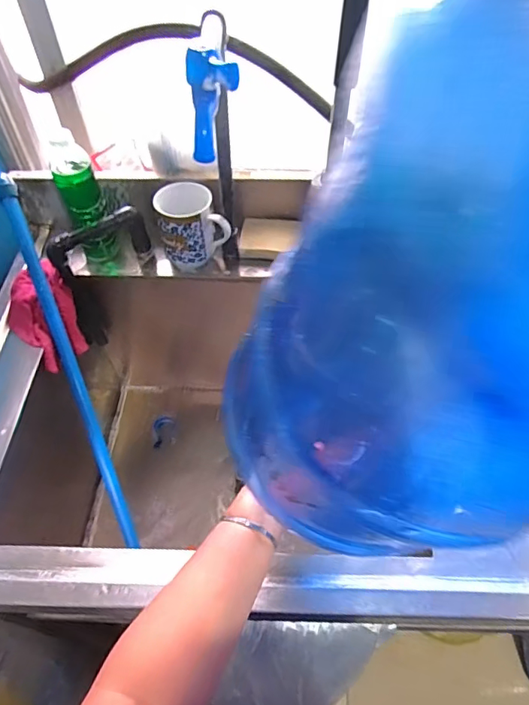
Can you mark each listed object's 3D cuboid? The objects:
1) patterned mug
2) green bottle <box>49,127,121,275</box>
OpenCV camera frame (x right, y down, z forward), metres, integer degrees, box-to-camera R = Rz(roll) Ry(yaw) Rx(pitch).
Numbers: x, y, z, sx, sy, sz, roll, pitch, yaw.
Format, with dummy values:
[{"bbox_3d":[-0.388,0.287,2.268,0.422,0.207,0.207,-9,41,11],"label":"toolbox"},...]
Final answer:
[{"bbox_3d":[-0.113,-0.203,0.772,0.109,0.109,0.075,-5,53,-4],"label":"patterned mug"},{"bbox_3d":[-0.274,-0.215,0.755,0.064,0.201,0.060,-25,57,-18],"label":"green bottle"}]

